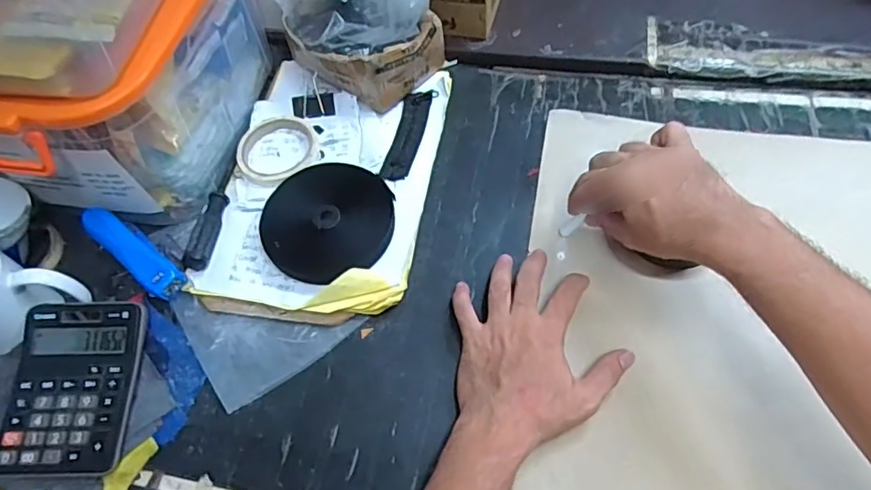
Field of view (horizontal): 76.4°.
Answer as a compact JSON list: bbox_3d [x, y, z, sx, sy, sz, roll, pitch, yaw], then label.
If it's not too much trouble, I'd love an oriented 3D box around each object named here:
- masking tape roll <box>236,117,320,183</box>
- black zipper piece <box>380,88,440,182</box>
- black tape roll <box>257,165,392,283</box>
[{"bbox_3d":[-0.176,-0.107,0.617,0.089,0.011,0.090,-2,60,3],"label":"masking tape roll"},{"bbox_3d":[-0.030,-0.128,0.632,0.034,0.008,0.134,9,61,9],"label":"black zipper piece"},{"bbox_3d":[-0.108,-0.026,0.560,0.126,0.025,0.127,-2,60,3],"label":"black tape roll"}]

